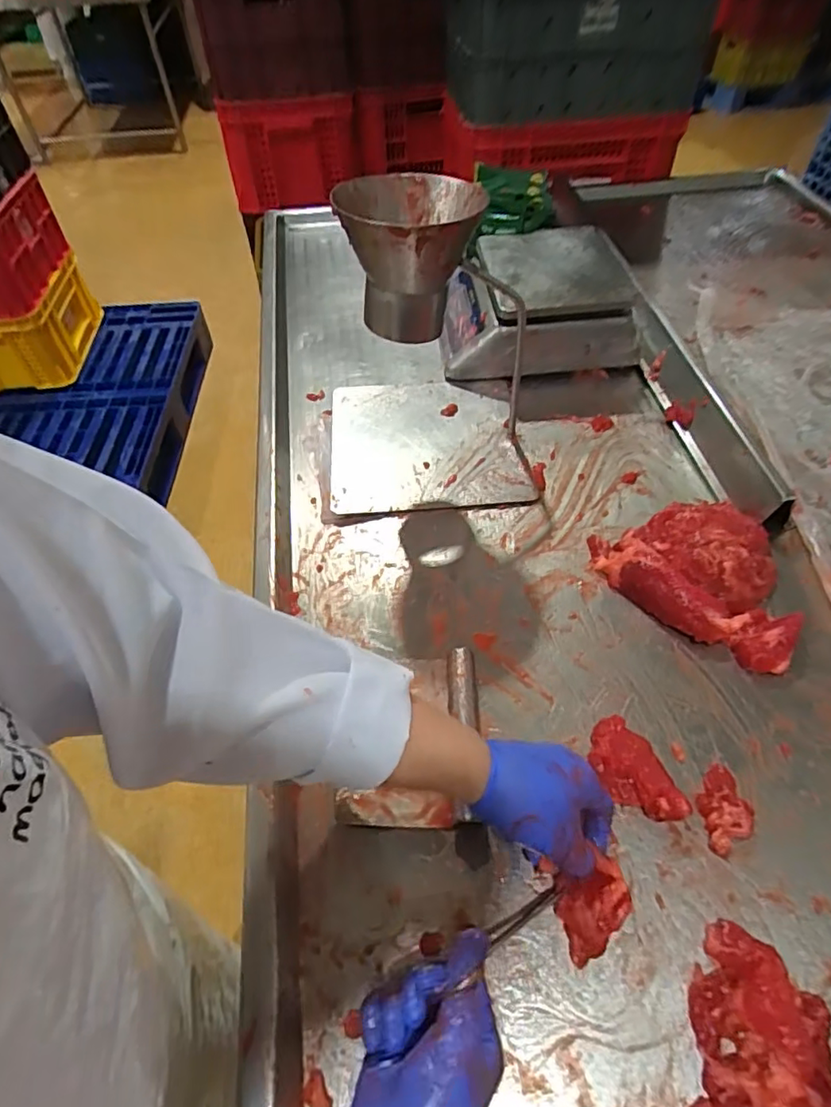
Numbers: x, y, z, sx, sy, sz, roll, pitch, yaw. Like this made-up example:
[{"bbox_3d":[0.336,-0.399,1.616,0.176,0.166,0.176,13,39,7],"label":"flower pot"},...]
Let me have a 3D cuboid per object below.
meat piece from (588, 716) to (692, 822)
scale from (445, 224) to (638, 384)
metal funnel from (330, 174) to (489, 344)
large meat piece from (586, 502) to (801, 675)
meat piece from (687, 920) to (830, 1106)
[{"bbox_3d":[0.178,0.179,0.471,0.046,0.028,0.089,-20,53,-13],"label":"meat piece"},{"bbox_3d":[0.174,-0.361,0.850,0.266,0.118,0.216,-4,51,0],"label":"scale"},{"bbox_3d":[-0.006,-0.294,0.577,0.135,0.115,0.148,8,53,8],"label":"metal funnel"},{"bbox_3d":[0.306,0.011,0.595,0.175,0.044,0.201,-37,58,-24],"label":"large meat piece"},{"bbox_3d":[0.221,0.312,0.369,0.093,0.025,0.119,-2,51,1],"label":"meat piece"}]

